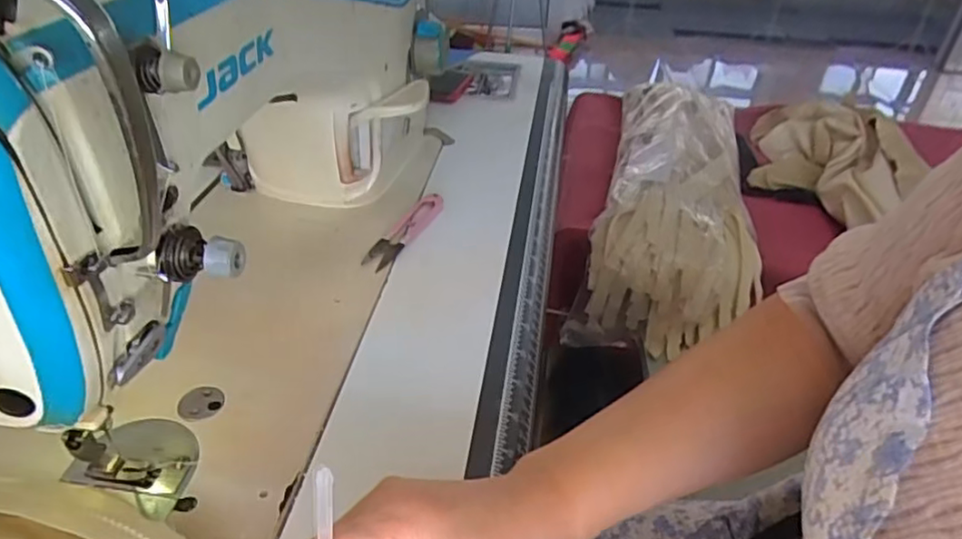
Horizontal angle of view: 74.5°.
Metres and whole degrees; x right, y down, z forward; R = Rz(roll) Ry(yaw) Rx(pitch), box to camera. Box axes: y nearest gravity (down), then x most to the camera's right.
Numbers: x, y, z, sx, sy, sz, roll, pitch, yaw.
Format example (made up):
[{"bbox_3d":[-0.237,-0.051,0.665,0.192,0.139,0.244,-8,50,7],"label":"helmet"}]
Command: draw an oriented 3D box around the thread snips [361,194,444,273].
[{"bbox_3d":[-0.060,-0.033,0.499,0.024,0.009,0.099,16,39,16],"label":"thread snips"}]

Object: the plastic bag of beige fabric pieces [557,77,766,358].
[{"bbox_3d":[0.299,-0.098,0.960,0.223,0.165,0.539,13,38,13],"label":"plastic bag of beige fabric pieces"}]

